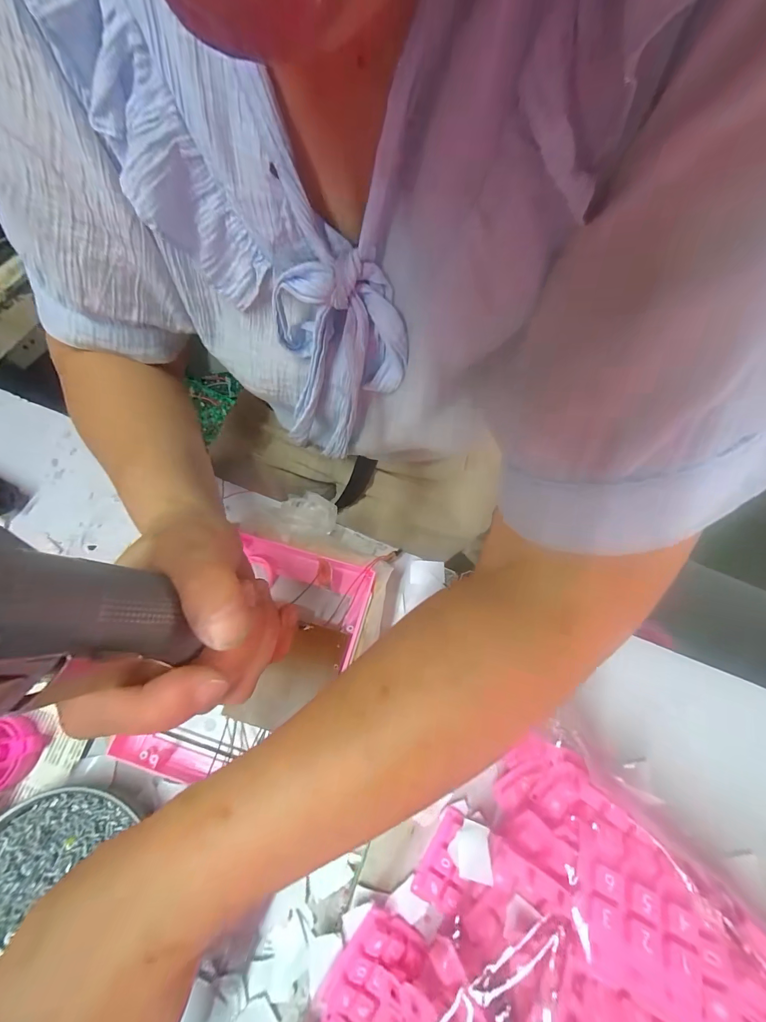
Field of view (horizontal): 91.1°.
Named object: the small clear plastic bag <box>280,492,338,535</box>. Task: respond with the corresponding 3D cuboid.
[{"bbox_3d":[-0.064,0.003,0.316,0.045,0.020,0.032,3,66,1],"label":"small clear plastic bag"}]

